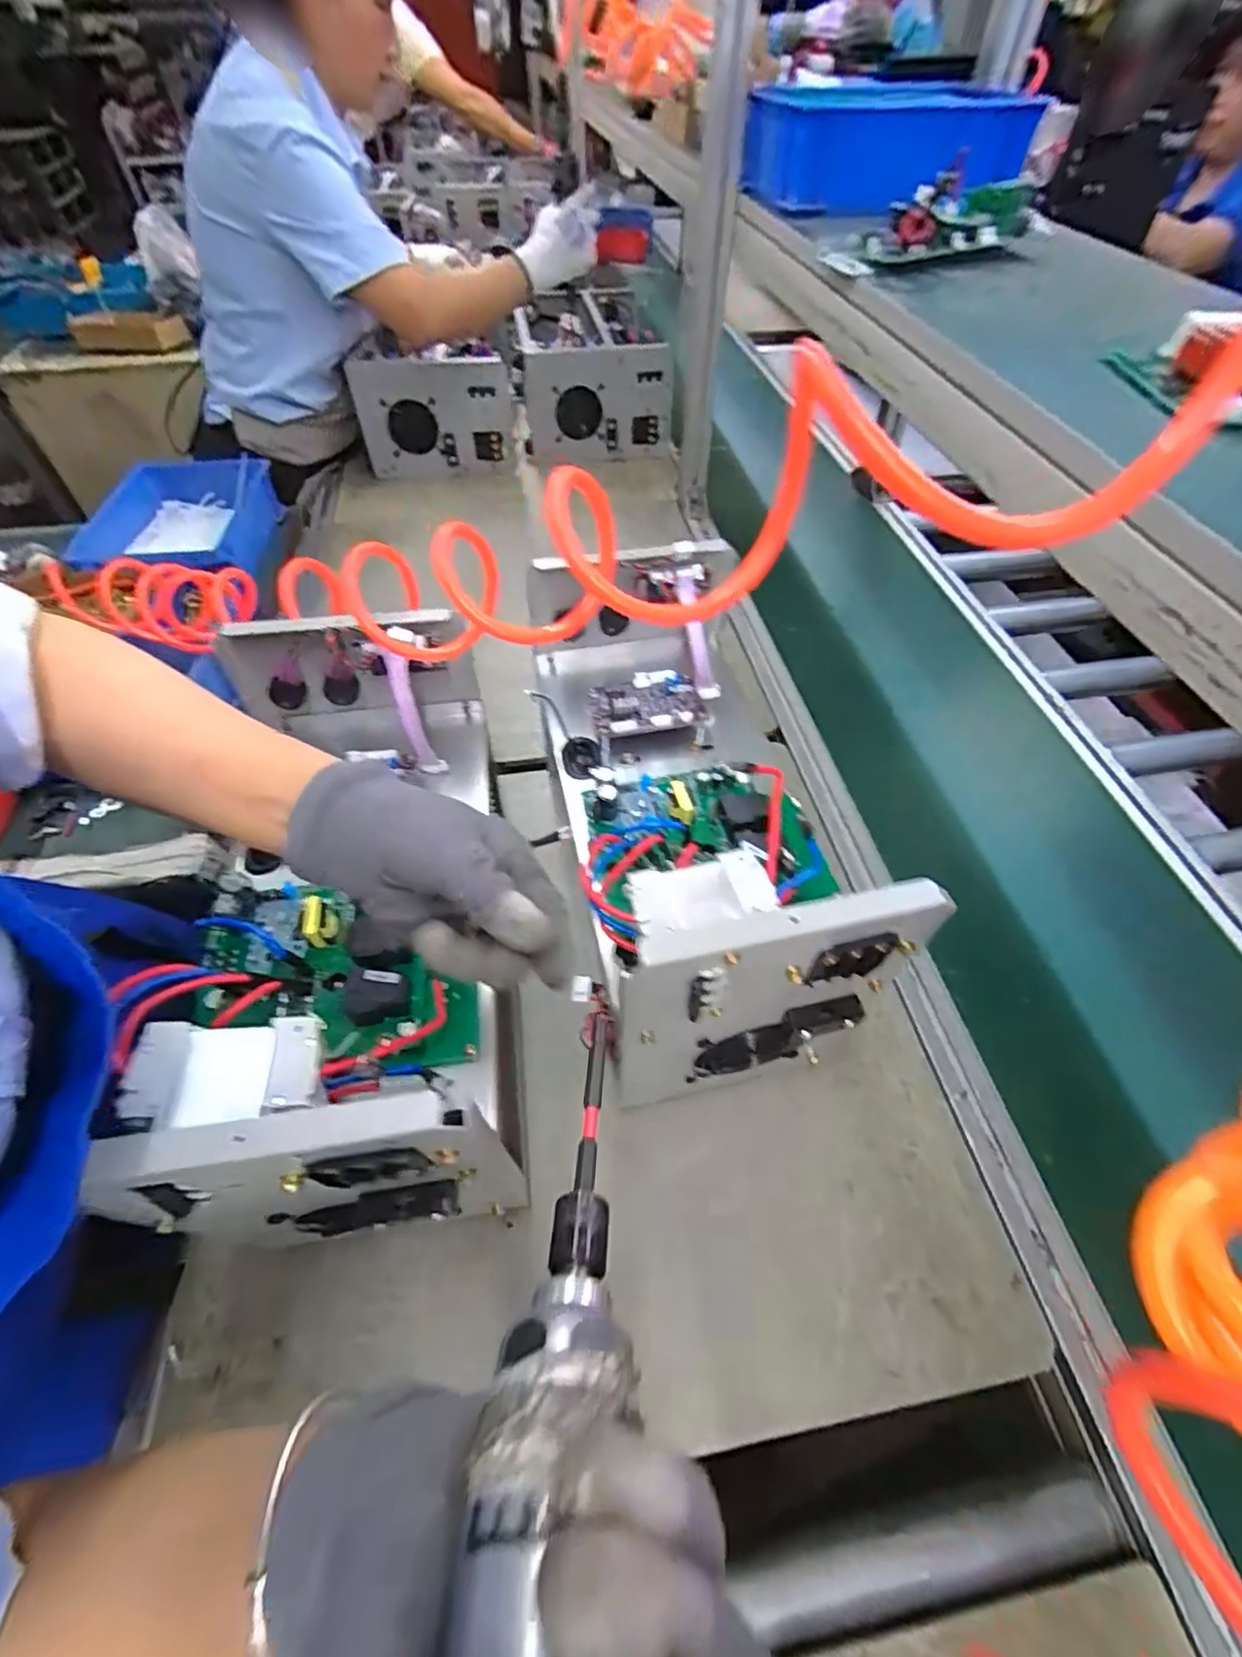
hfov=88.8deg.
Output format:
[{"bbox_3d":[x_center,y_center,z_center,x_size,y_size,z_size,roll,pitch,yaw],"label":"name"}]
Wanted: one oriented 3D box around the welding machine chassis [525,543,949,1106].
[{"bbox_3d":[0.044,-0.023,0.509,0.187,0.223,0.383,-8,53,-6],"label":"welding machine chassis"}]

